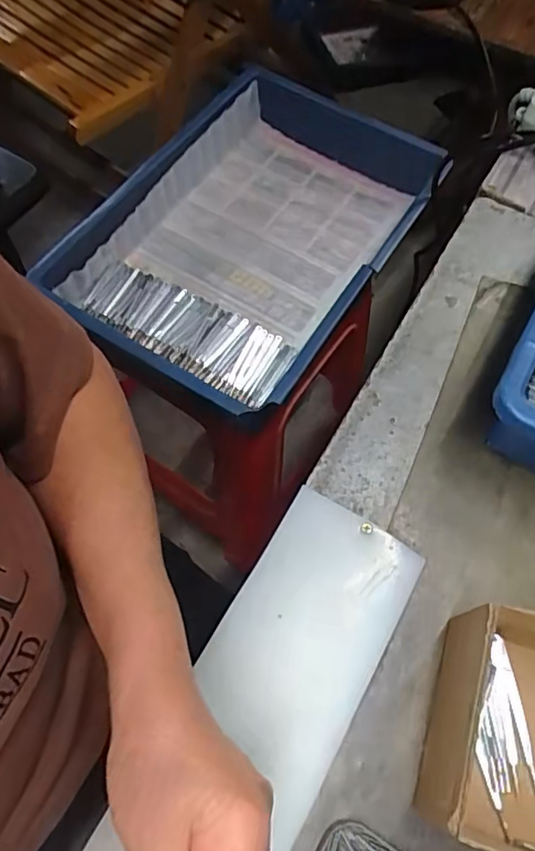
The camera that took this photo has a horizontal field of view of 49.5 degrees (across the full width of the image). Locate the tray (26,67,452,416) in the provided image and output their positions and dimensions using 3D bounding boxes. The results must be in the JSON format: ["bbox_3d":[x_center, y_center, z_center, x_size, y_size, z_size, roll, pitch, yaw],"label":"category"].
[{"bbox_3d":[-0.012,-0.207,0.654,0.269,0.107,0.397,30,68,14],"label":"tray"}]

